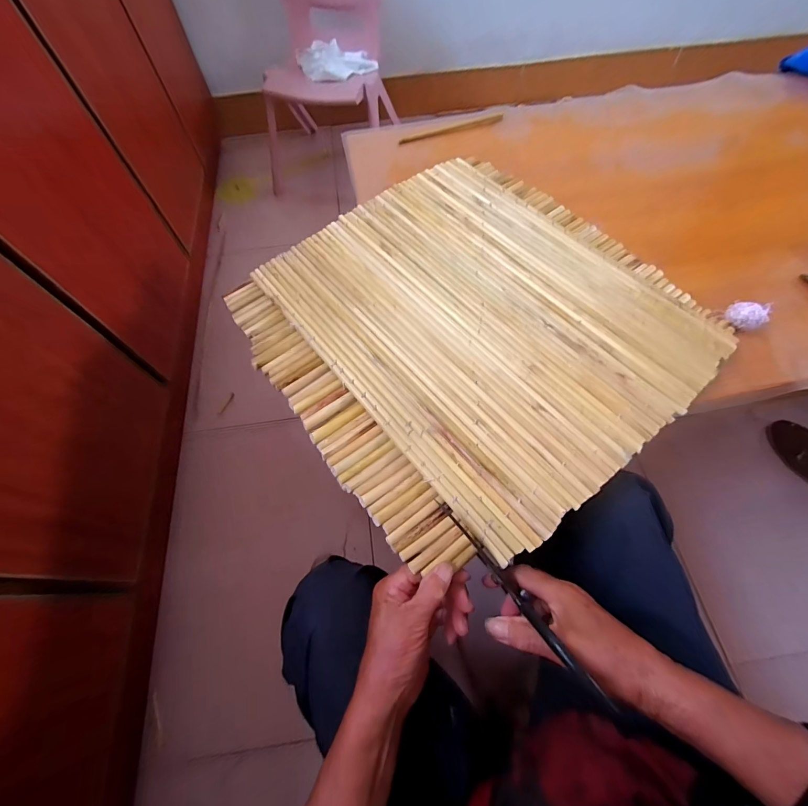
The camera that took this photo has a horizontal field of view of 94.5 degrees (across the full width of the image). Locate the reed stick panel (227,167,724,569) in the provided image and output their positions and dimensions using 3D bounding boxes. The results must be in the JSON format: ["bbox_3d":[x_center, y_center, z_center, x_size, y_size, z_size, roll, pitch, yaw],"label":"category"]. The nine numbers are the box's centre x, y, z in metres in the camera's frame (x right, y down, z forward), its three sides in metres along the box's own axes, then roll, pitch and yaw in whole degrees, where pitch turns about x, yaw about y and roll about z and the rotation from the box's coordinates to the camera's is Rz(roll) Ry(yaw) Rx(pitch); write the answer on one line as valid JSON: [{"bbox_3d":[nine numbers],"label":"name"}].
[{"bbox_3d":[0.071,-0.100,0.436,0.427,0.026,0.442,-35,67,-16],"label":"reed stick panel"}]

